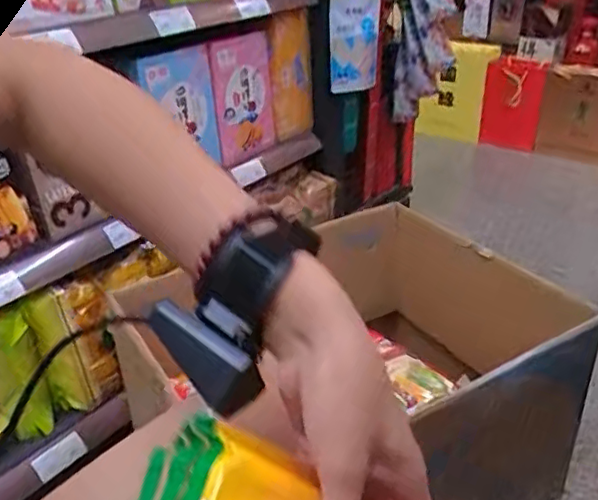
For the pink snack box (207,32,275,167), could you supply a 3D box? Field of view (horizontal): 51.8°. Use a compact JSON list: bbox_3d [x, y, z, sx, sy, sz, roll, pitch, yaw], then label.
[{"bbox_3d":[-0.098,-0.279,1.135,0.035,0.222,0.148,17,31,34],"label":"pink snack box"}]

